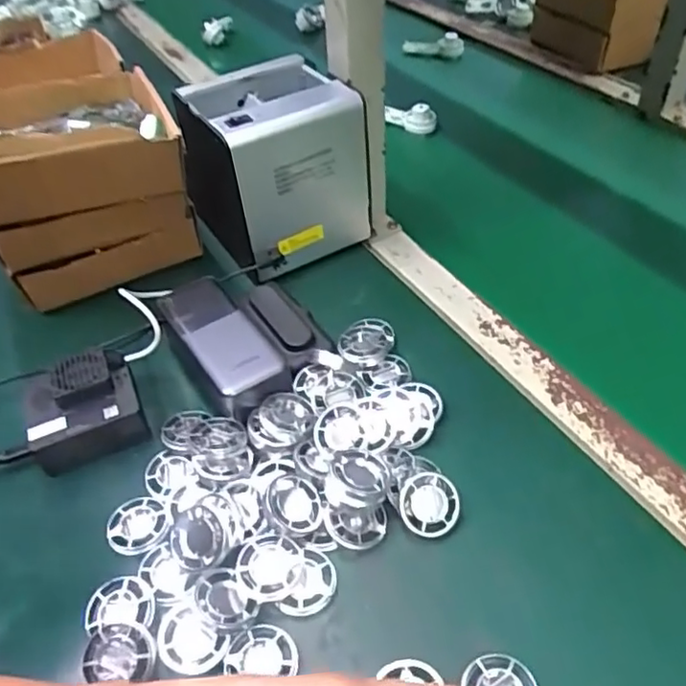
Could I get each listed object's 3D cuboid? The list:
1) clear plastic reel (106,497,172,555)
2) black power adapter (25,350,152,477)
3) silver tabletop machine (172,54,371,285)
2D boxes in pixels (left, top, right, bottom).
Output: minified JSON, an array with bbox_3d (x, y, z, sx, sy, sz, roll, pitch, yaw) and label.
[{"bbox_3d":[-0.133,0.119,0.412,0.040,0.009,0.038,-10,44,-4],"label":"clear plastic reel"},{"bbox_3d":[-0.192,0.046,0.462,0.079,0.042,0.070,-21,46,-15],"label":"black power adapter"},{"bbox_3d":[-0.067,-0.155,0.582,0.150,0.149,0.118,-25,47,-19],"label":"silver tabletop machine"}]

